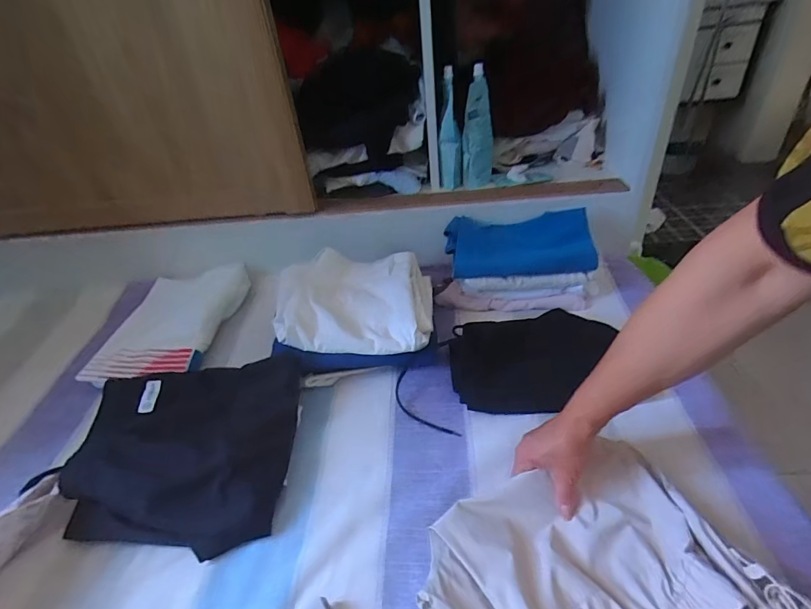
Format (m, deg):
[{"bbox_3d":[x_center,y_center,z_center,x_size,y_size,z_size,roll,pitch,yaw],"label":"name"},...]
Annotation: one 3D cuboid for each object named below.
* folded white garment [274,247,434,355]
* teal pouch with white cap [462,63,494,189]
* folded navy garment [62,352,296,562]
[{"bbox_3d":[-0.083,-0.009,0.728,0.252,0.069,0.195,-3,37,6],"label":"folded white garment"},{"bbox_3d":[0.143,-0.342,0.842,0.059,0.205,0.071,0,38,10],"label":"teal pouch with white cap"},{"bbox_3d":[-0.297,0.191,0.594,0.271,0.067,0.265,5,45,-4],"label":"folded navy garment"}]

